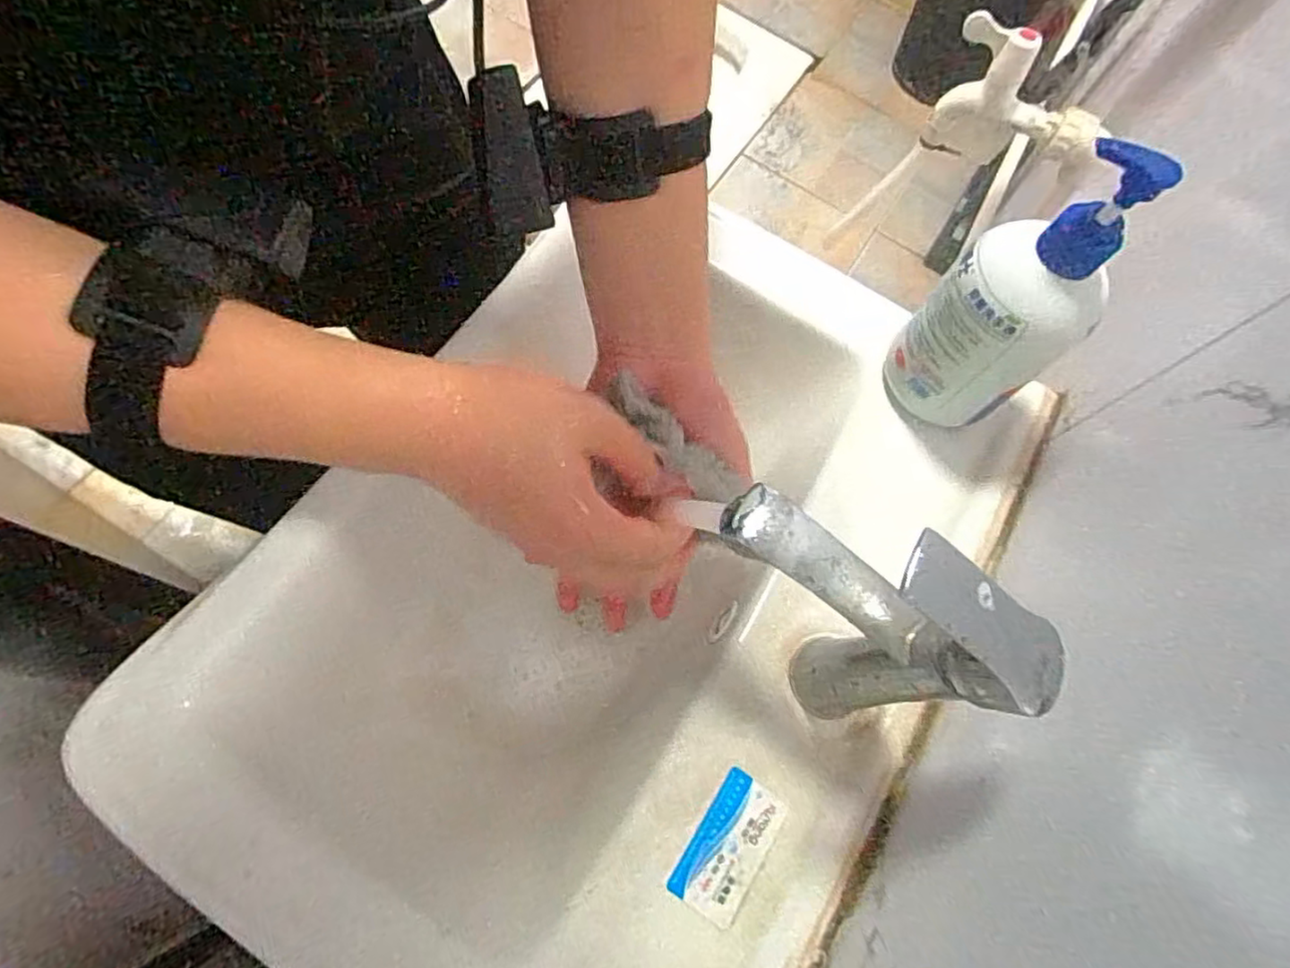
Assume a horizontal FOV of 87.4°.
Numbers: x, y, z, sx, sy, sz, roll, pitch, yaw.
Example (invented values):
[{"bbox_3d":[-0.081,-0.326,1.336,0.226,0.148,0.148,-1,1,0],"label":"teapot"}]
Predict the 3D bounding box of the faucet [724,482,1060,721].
[{"bbox_3d":[0.084,0.062,0.300,0.125,0.168,0.045,41,69,8],"label":"faucet"}]

